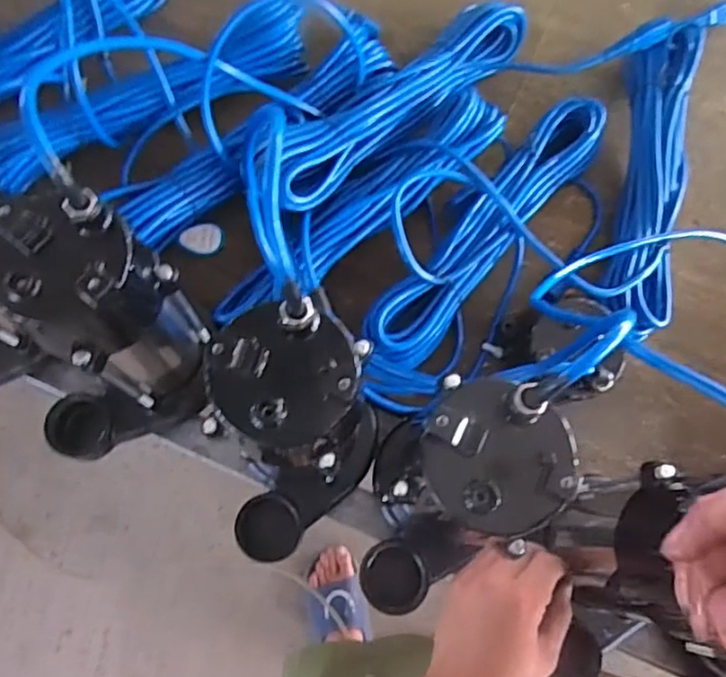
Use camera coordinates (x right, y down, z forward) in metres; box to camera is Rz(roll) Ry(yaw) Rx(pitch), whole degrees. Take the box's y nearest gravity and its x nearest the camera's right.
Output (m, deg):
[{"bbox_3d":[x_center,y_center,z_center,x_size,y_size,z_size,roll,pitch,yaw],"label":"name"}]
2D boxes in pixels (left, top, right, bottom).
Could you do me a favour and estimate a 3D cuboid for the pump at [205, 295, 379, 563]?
[{"bbox_3d":[-0.043,0.083,0.433,0.099,0.238,0.138,10,73,1],"label":"pump"}]

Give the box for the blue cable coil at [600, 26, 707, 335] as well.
[{"bbox_3d":[0.285,-0.160,0.623,0.067,0.067,0.336,13,73,2],"label":"blue cable coil"}]

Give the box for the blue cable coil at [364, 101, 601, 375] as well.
[{"bbox_3d":[0.124,-0.101,0.598,0.072,0.058,0.341,39,76,9],"label":"blue cable coil"}]

